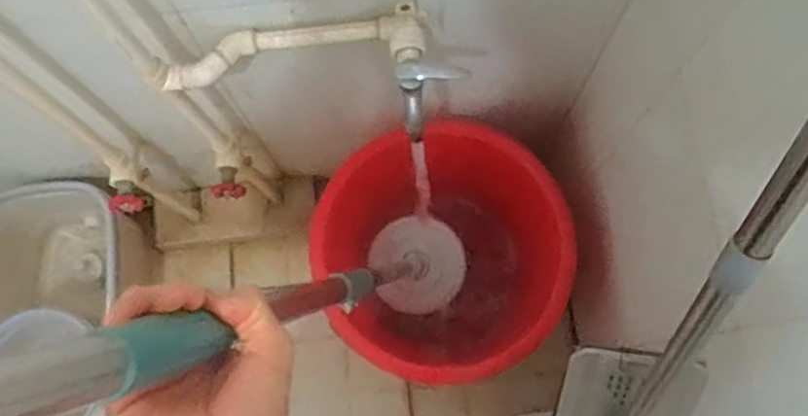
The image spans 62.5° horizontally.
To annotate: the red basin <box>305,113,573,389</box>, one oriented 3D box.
[{"bbox_3d":[0.050,0.083,1.008,0.320,0.301,0.348,0,75,1],"label":"red basin"}]

